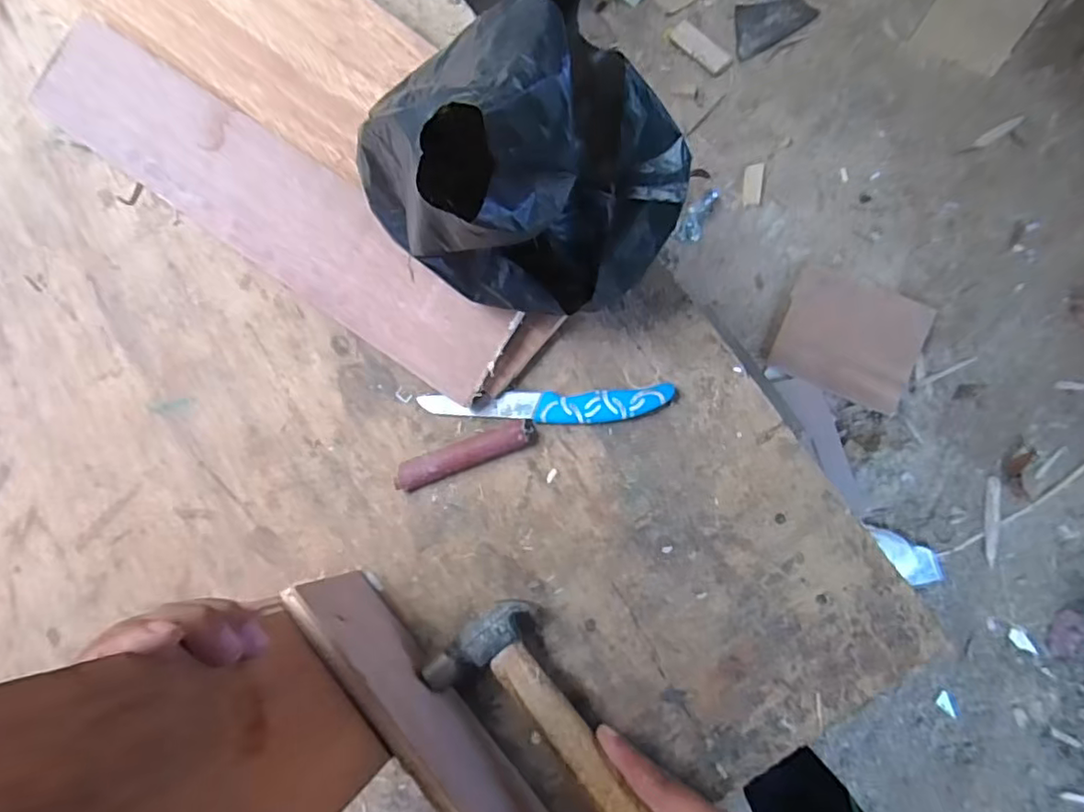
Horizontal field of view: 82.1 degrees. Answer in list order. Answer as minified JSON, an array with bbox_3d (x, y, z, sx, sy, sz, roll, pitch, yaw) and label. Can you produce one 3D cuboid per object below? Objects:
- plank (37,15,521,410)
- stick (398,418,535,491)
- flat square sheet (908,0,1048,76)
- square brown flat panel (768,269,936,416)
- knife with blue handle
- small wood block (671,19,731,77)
[{"bbox_3d":[-0.212,-0.160,0.472,0.442,0.010,0.093,33,94,11],"label":"plank"},{"bbox_3d":[-0.055,0.035,0.450,0.104,0.016,0.021,-21,81,4],"label":"stick"},{"bbox_3d":[0.882,-0.788,1.246,0.176,0.008,0.254,34,81,15],"label":"flat square sheet"},{"bbox_3d":[0.596,-0.130,1.195,0.247,0.015,0.219,22,84,13],"label":"square brown flat panel"},{"bbox_3d":[0.002,0.001,0.452,0.183,0.012,0.025,-2,83,6],"label":"knife with blue handle"},{"bbox_3d":[0.340,-0.767,1.330,0.052,0.013,0.152,-39,76,1],"label":"small wood block"}]

